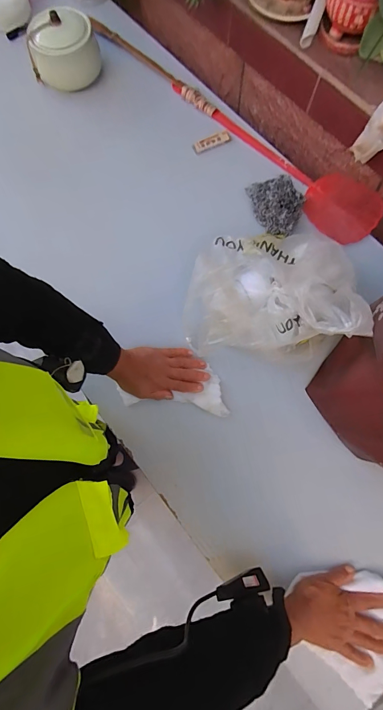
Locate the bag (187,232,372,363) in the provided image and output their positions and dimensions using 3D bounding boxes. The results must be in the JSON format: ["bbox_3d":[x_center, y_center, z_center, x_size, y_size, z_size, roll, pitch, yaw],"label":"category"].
[{"bbox_3d":[0.112,-0.109,0.525,0.242,0.168,0.214,2,76,2],"label":"bag"}]

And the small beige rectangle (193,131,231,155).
[{"bbox_3d":[0.043,-0.440,0.702,0.075,0.010,0.023,-22,76,-4],"label":"small beige rectangle"}]

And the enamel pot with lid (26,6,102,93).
[{"bbox_3d":[-0.271,-0.636,0.722,0.137,0.105,0.135,0,76,1],"label":"enamel pot with lid"}]

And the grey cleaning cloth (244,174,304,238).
[{"bbox_3d":[0.168,-0.285,0.640,0.091,0.042,0.127,-18,76,-3],"label":"grey cleaning cloth"}]

